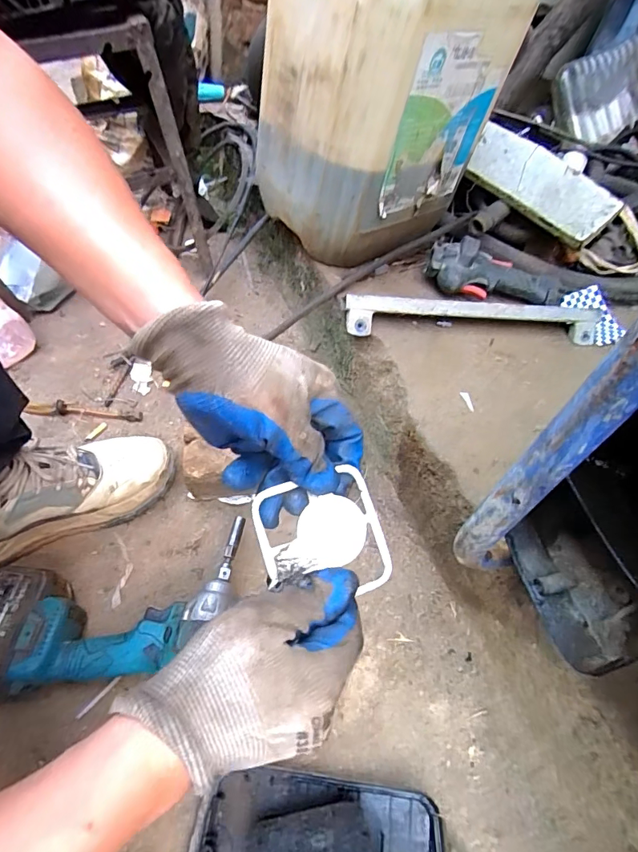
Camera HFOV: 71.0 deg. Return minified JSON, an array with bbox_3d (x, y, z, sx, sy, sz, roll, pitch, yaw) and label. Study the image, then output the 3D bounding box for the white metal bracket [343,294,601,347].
[{"bbox_3d":[0.198,-0.136,0.578,0.329,0.049,0.016,2,23,-4],"label":"white metal bracket"}]

